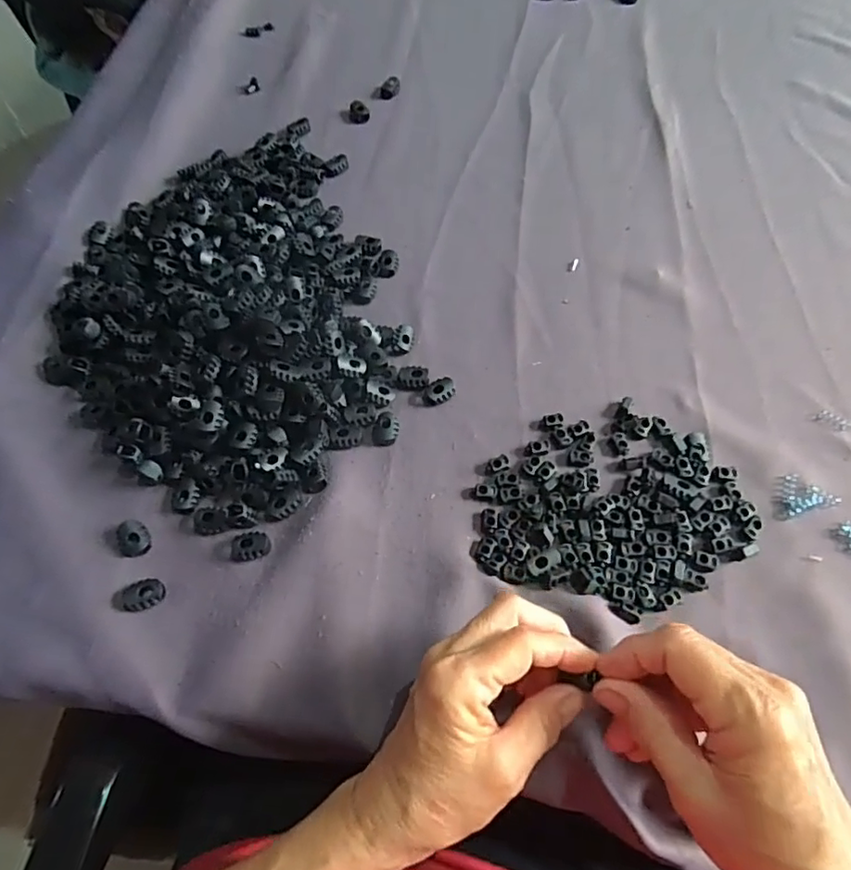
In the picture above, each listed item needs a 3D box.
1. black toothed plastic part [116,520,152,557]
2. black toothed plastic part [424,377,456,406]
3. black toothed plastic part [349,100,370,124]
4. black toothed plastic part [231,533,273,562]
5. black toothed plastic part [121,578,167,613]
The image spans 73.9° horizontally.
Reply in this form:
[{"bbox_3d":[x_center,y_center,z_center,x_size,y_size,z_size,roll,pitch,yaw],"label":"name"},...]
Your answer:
[{"bbox_3d":[-0.181,0.064,0.348,0.019,0.008,0.021,-19,63,-8],"label":"black toothed plastic part"},{"bbox_3d":[0.011,-0.031,0.398,0.023,0.008,0.015,-27,65,-12],"label":"black toothed plastic part"},{"bbox_3d":[-0.063,-0.306,0.537,0.019,0.011,0.018,0,62,2],"label":"black toothed plastic part"},{"bbox_3d":[-0.107,0.067,0.342,0.024,0.008,0.015,-13,62,-5],"label":"black toothed plastic part"},{"bbox_3d":[-0.168,0.095,0.334,0.026,0.006,0.016,-17,63,-7],"label":"black toothed plastic part"}]

